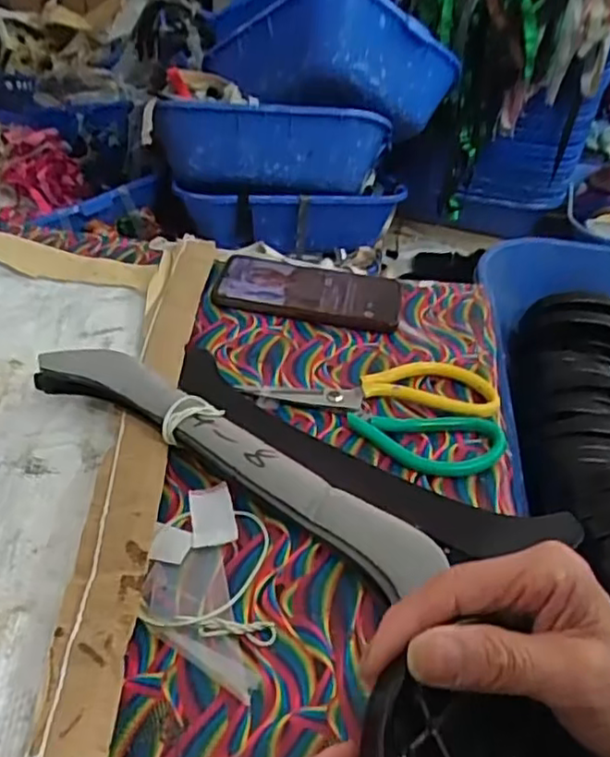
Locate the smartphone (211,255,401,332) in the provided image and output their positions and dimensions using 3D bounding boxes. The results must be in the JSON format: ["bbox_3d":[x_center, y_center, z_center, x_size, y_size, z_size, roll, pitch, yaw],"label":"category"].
[{"bbox_3d":[0.003,-0.079,0.572,0.160,0.012,0.079,7,40,2],"label":"smartphone"}]

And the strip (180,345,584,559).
[{"bbox_3d":[0.026,0.049,0.423,0.288,0.016,0.059,25,44,22],"label":"strip"}]

